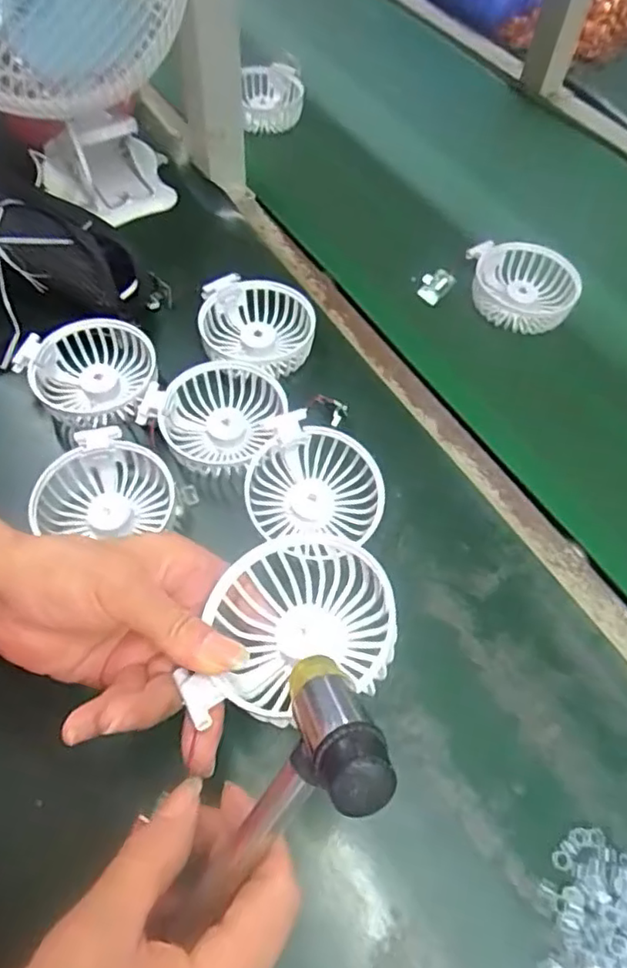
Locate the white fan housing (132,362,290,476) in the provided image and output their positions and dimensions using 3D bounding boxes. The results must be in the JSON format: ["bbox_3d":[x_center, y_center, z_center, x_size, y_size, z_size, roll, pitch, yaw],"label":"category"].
[{"bbox_3d":[-0.063,-0.049,0.439,0.094,0.045,0.087,1,59,-2],"label":"white fan housing"}]

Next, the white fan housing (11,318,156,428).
[{"bbox_3d":[-0.172,-0.085,0.459,0.087,0.034,0.086,1,59,-2],"label":"white fan housing"}]

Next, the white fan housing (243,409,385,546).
[{"bbox_3d":[0.001,0.005,0.411,0.090,0.046,0.079,23,61,11],"label":"white fan housing"}]

